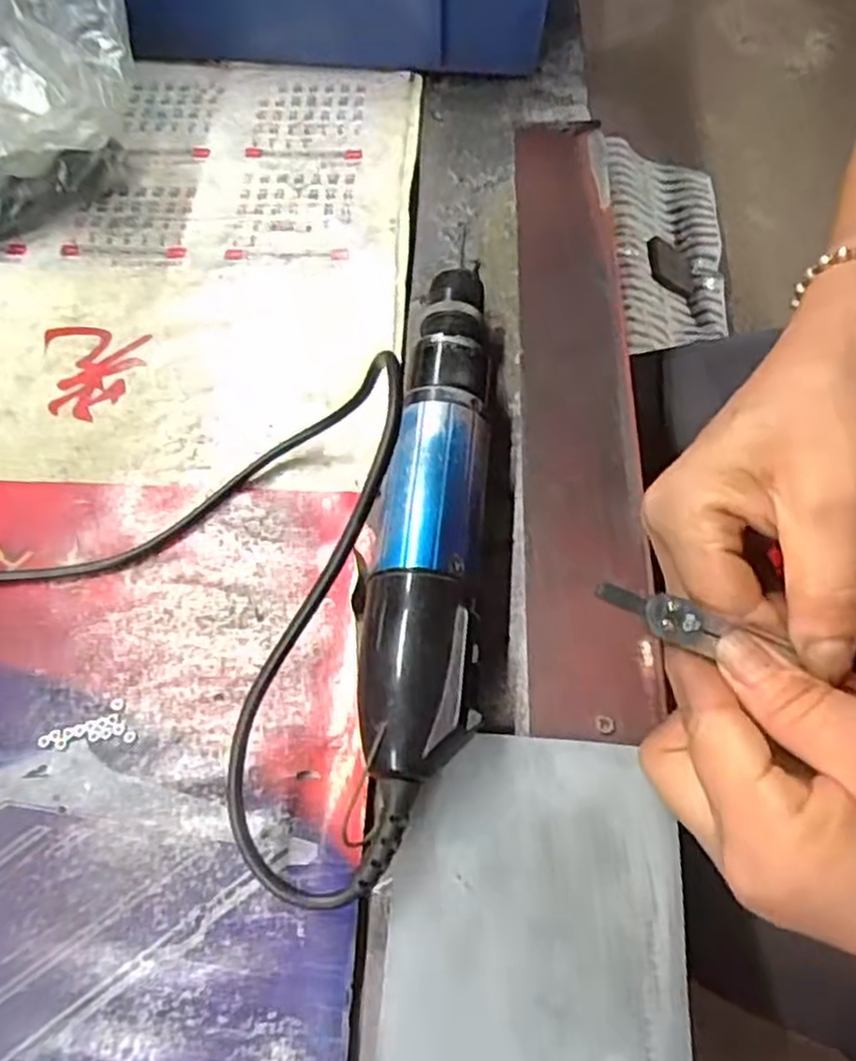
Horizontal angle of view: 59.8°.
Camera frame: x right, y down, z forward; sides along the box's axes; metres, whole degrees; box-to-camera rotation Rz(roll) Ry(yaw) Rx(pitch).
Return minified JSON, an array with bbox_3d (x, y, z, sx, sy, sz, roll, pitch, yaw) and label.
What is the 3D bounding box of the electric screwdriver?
[{"bbox_3d":[0.002,-0.013,0.289,0.038,0.038,0.206,2,65,2],"label":"electric screwdriver"}]

